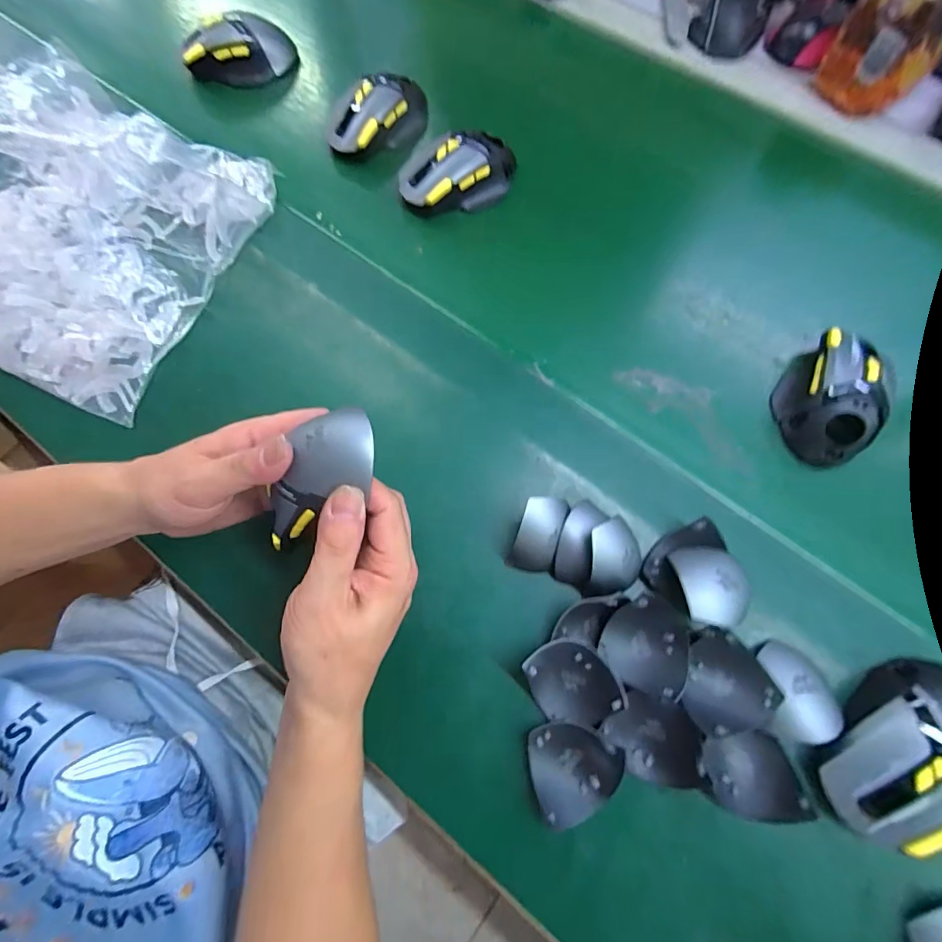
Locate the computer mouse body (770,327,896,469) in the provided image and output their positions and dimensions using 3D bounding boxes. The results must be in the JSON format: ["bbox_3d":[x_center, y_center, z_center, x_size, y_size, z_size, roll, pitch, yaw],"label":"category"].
[{"bbox_3d":[0.291,-0.057,0.360,0.068,0.044,0.095,32,77,12],"label":"computer mouse body"}]

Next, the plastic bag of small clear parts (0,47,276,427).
[{"bbox_3d":[-0.379,-0.233,0.407,0.333,0.060,0.291,22,76,10],"label":"plastic bag of small clear parts"}]

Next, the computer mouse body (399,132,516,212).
[{"bbox_3d":[-0.012,-0.284,0.428,0.115,0.046,0.065,-16,73,-1],"label":"computer mouse body"}]

